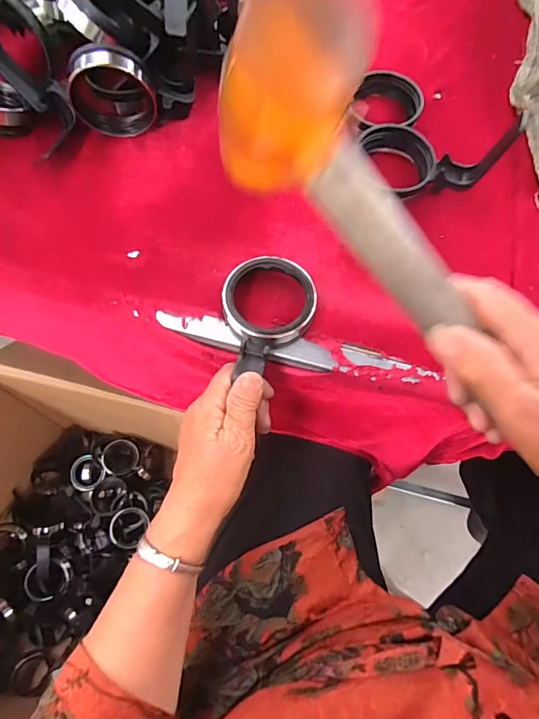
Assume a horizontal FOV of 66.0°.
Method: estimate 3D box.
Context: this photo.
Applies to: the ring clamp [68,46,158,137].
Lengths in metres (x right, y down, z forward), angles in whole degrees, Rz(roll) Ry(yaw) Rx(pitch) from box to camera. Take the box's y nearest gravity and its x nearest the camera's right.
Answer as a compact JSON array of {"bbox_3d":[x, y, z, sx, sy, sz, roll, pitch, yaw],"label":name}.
[{"bbox_3d":[-0.136,-0.235,0.366,0.070,0.069,0.034,1,70,-1],"label":"ring clamp"}]

